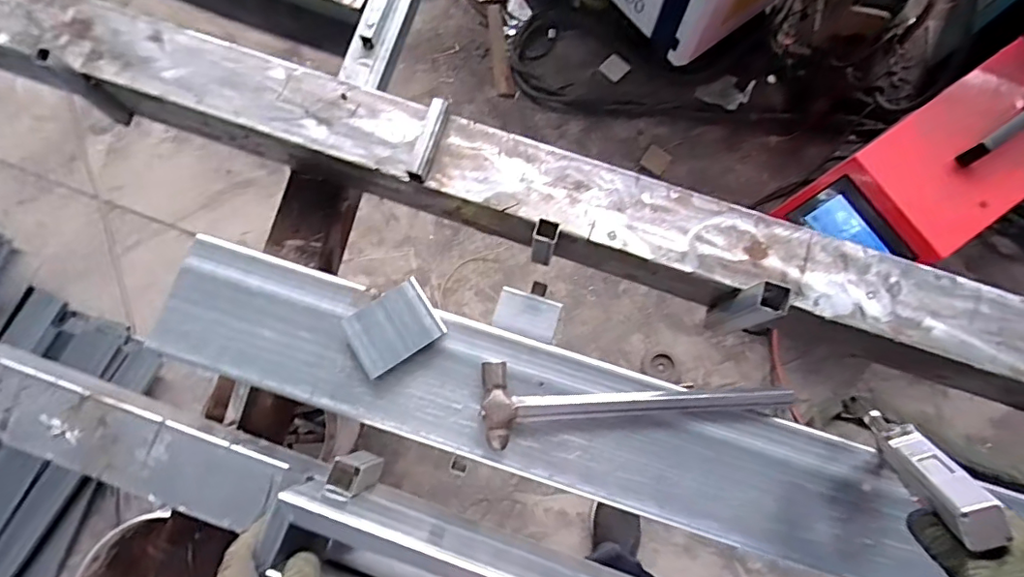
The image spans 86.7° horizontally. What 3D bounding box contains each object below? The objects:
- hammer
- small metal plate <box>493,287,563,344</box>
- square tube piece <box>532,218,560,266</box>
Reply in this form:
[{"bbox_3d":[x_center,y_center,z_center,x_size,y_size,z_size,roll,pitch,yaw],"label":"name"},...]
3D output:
[{"bbox_3d":[0.136,0.118,0.612,0.341,0.030,0.088,-4,78,-1],"label":"hammer"},{"bbox_3d":[0.020,0.031,0.653,0.075,0.011,0.049,17,79,4],"label":"small metal plate"},{"bbox_3d":[0.038,-0.053,0.638,0.027,0.087,0.032,14,79,3],"label":"square tube piece"}]

